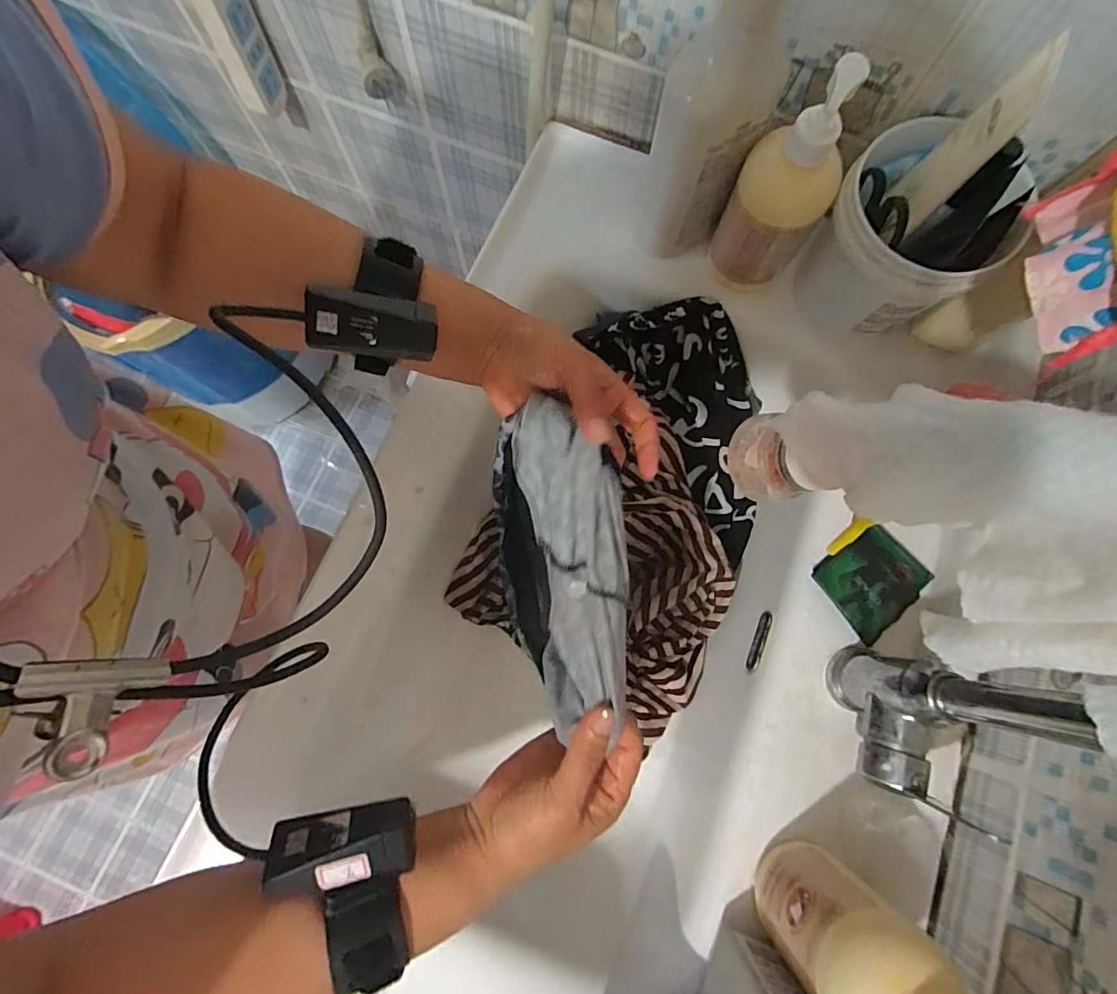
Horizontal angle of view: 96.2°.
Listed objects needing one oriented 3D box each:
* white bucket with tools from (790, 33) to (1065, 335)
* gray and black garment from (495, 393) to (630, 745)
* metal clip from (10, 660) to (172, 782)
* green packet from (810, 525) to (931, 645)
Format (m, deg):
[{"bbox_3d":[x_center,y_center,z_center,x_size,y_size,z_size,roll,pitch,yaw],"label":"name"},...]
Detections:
[{"bbox_3d":[0.264,-0.202,0.374,0.114,0.174,0.106,0,77,-1],"label":"white bucket with tools"},{"bbox_3d":[-0.003,0.046,0.352,0.082,0.118,0.199,-3,77,-2],"label":"gray and black garment"},{"bbox_3d":[-0.163,0.073,0.170,0.021,0.038,0.036,-3,69,34],"label":"metal clip"},{"bbox_3d":[0.254,0.064,0.403,0.079,0.012,0.069,-36,88,-13],"label":"green packet"}]

